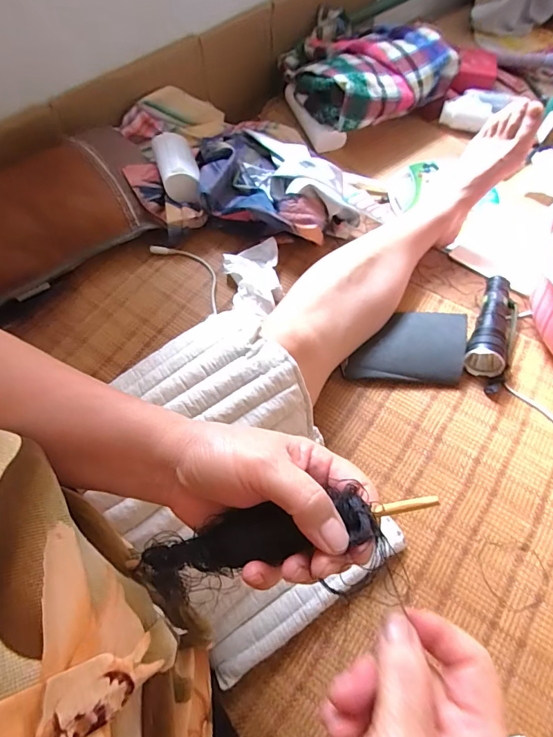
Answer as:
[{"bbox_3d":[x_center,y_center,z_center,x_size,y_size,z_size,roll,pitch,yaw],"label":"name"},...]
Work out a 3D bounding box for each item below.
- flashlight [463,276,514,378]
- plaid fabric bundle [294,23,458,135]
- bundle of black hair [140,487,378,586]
[{"bbox_3d":[0.286,-0.063,0.554,0.046,0.042,0.155,22,64,13],"label":"flashlight"},{"bbox_3d":[0.170,-0.563,0.828,0.233,0.118,0.283,39,69,20],"label":"plaid fabric bundle"},{"bbox_3d":[-0.019,0.096,0.237,0.148,0.013,0.027,-23,59,22],"label":"bundle of black hair"}]

